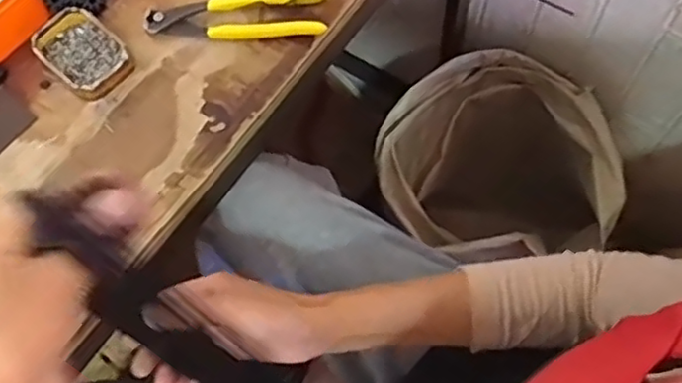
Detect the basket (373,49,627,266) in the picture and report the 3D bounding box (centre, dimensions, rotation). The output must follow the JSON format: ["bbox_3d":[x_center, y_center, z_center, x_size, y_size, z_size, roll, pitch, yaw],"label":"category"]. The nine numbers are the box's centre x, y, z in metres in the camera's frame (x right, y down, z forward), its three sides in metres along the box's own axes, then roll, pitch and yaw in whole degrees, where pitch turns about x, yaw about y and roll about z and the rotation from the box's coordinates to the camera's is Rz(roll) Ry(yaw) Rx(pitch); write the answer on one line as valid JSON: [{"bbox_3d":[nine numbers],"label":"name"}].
[{"bbox_3d":[0.218,0.007,1.054,0.315,0.380,0.292,-2,66,0],"label":"basket"}]

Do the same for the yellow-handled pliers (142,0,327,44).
[{"bbox_3d":[-0.099,-0.163,0.610,0.166,0.017,0.048,0,66,2],"label":"yellow-handled pliers"}]

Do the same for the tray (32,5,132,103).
[{"bbox_3d":[-0.234,-0.126,0.590,0.061,0.019,0.089,-41,71,-15],"label":"tray"}]

